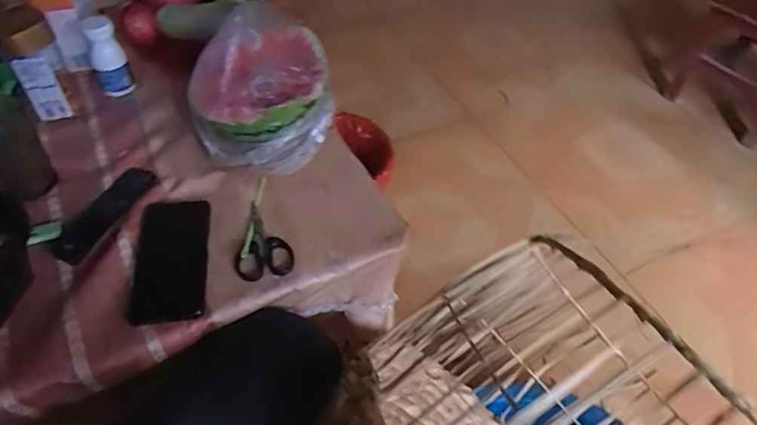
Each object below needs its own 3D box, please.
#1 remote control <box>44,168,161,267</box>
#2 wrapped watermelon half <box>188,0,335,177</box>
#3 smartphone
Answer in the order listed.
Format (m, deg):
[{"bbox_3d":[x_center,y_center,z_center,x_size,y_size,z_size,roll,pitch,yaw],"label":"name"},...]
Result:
[{"bbox_3d":[-0.330,-0.001,0.647,0.049,0.016,0.147,21,52,15],"label":"remote control"},{"bbox_3d":[-0.148,-0.146,0.677,0.167,0.158,0.170,-11,51,-12],"label":"wrapped watermelon half"},{"bbox_3d":[-0.236,0.051,0.612,0.081,0.011,0.168,-6,50,-8],"label":"smartphone"}]

